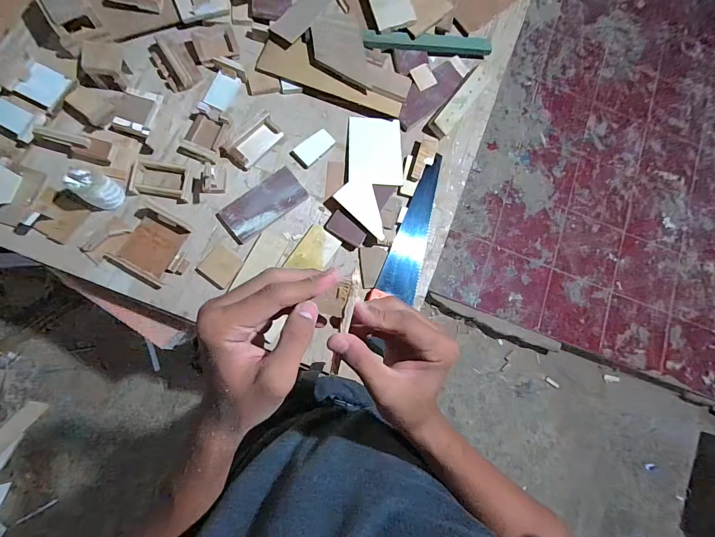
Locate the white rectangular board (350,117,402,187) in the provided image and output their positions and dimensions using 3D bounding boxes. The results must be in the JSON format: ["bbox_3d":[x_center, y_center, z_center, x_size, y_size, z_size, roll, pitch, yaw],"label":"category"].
[{"bbox_3d":[0.045,-0.293,0.831,0.131,0.012,0.179,0,81,-7],"label":"white rectangular board"}]

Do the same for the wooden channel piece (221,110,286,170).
[{"bbox_3d":[-0.249,-0.298,0.799,0.143,0.027,0.066,-44,88,-11],"label":"wooden channel piece"}]

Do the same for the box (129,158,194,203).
[{"bbox_3d":[-0.439,-0.198,0.755,0.125,0.029,0.079,8,80,-6],"label":"box"}]

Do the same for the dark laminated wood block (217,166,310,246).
[{"bbox_3d":[-0.220,-0.150,0.780,0.198,0.018,0.096,-39,87,-11],"label":"dark laminated wood block"}]

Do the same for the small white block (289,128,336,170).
[{"bbox_3d":[-0.107,-0.295,0.812,0.103,0.016,0.052,-44,88,-11],"label":"small white block"}]

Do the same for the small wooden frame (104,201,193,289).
[{"bbox_3d":[-0.452,-0.052,0.721,0.121,0.024,0.149,26,79,-2],"label":"small wooden frame"}]

